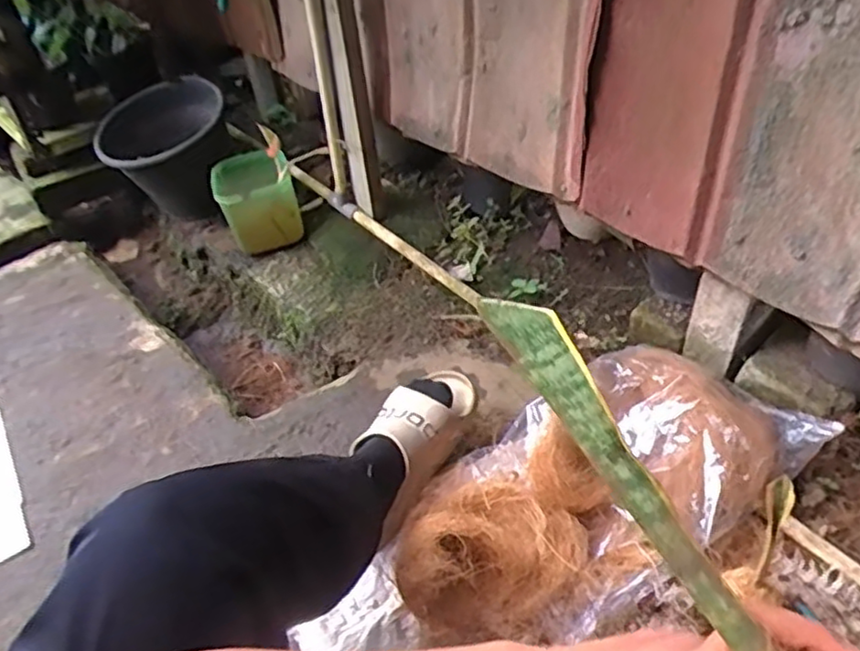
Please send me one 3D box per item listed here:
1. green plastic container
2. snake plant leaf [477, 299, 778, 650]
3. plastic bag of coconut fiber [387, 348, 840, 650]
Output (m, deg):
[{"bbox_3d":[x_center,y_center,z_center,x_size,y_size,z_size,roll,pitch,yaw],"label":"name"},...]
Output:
[{"bbox_3d":[-0.353,-0.250,1.414,0.158,0.171,0.136,-17,42,-11],"label":"green plastic container"},{"bbox_3d":[0.084,0.058,0.292,0.024,0.005,0.181,-38,76,10],"label":"snake plant leaf"},{"bbox_3d":[0.213,0.197,0.881,0.550,0.126,0.292,-29,46,-23],"label":"plastic bag of coconut fiber"}]

